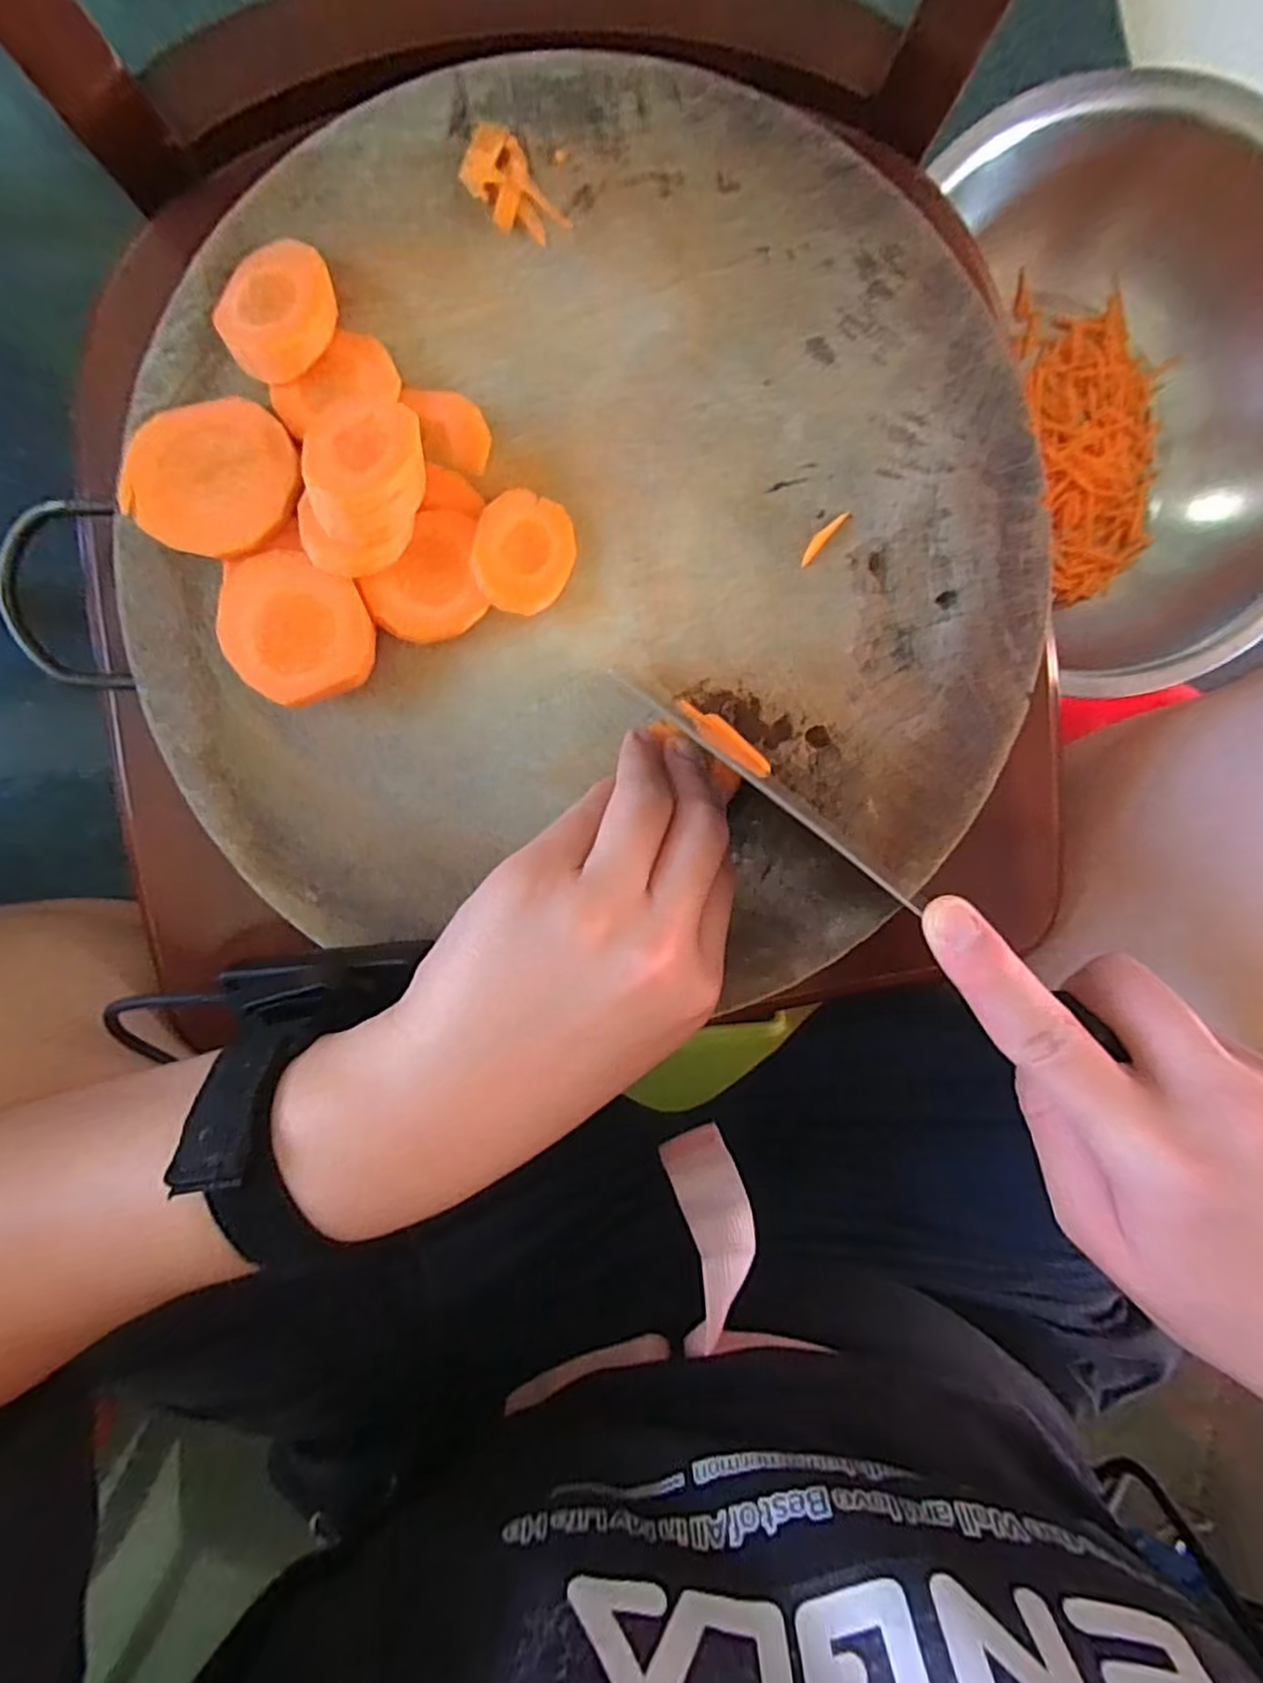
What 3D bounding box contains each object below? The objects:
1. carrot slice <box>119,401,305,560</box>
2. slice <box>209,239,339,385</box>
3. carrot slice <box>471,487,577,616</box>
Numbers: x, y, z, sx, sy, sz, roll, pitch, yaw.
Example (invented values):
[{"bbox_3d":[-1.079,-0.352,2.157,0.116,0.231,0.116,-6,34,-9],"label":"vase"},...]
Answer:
[{"bbox_3d":[-0.142,-0.124,0.238,0.051,0.005,0.055,0,88,-7],"label":"carrot slice"},{"bbox_3d":[-0.120,-0.180,0.238,0.037,0.015,0.043,35,96,-8],"label":"slice"},{"bbox_3d":[-0.039,-0.104,0.254,0.035,0.007,0.041,12,96,-22],"label":"carrot slice"}]

